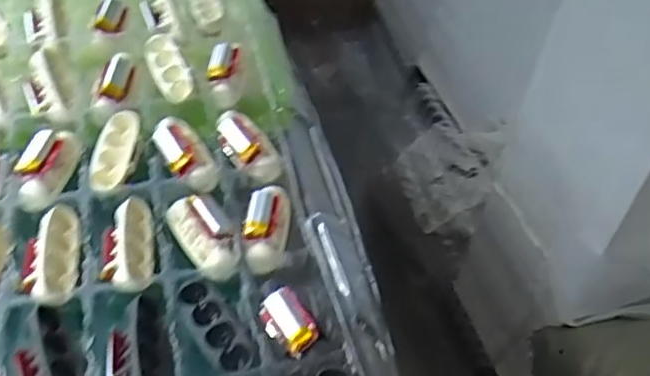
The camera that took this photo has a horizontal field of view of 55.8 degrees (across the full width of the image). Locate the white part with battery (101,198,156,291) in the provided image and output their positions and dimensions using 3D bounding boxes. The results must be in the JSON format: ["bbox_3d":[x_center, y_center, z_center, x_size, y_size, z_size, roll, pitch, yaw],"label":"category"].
[{"bbox_3d":[-0.120,0.032,0.372,0.030,0.017,0.068,-2,42,-10],"label":"white part with battery"}]

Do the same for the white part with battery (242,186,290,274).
[{"bbox_3d":[-0.037,0.023,0.387,0.026,0.020,0.057,8,41,1],"label":"white part with battery"}]

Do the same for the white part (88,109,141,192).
[{"bbox_3d":[-0.142,-0.023,0.411,0.027,0.012,0.067,6,53,-1],"label":"white part"}]

